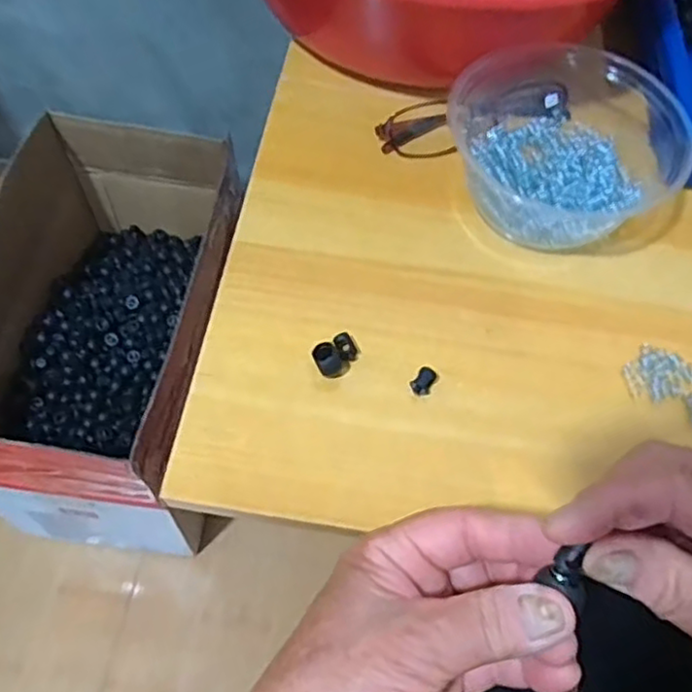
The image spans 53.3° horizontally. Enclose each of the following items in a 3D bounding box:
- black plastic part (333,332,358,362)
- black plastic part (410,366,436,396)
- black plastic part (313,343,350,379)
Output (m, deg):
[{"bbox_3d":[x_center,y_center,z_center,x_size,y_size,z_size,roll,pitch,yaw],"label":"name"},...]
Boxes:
[{"bbox_3d":[0.000,0.001,0.372,0.011,0.009,0.015,-19,65,-14],"label":"black plastic part"},{"bbox_3d":[0.041,0.019,0.366,0.010,0.008,0.016,32,64,12],"label":"black plastic part"},{"bbox_3d":[-0.008,0.008,0.365,0.017,0.013,0.018,-32,69,-20],"label":"black plastic part"}]

